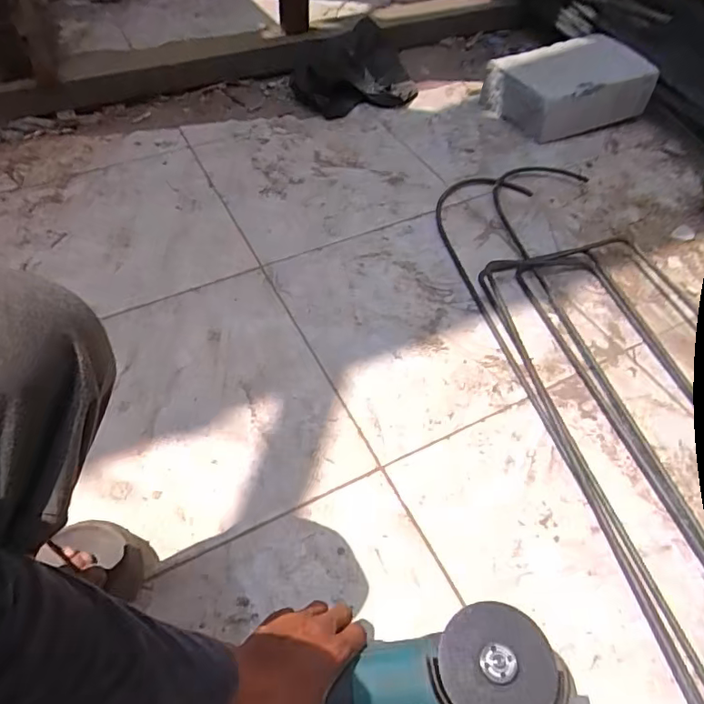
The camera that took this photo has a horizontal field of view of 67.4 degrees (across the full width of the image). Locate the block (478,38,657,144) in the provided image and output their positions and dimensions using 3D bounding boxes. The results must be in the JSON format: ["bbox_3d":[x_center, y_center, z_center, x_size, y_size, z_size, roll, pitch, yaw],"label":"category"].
[{"bbox_3d":[0.448,-0.556,1.105,0.285,0.113,0.196,-18,54,-14],"label":"block"}]

